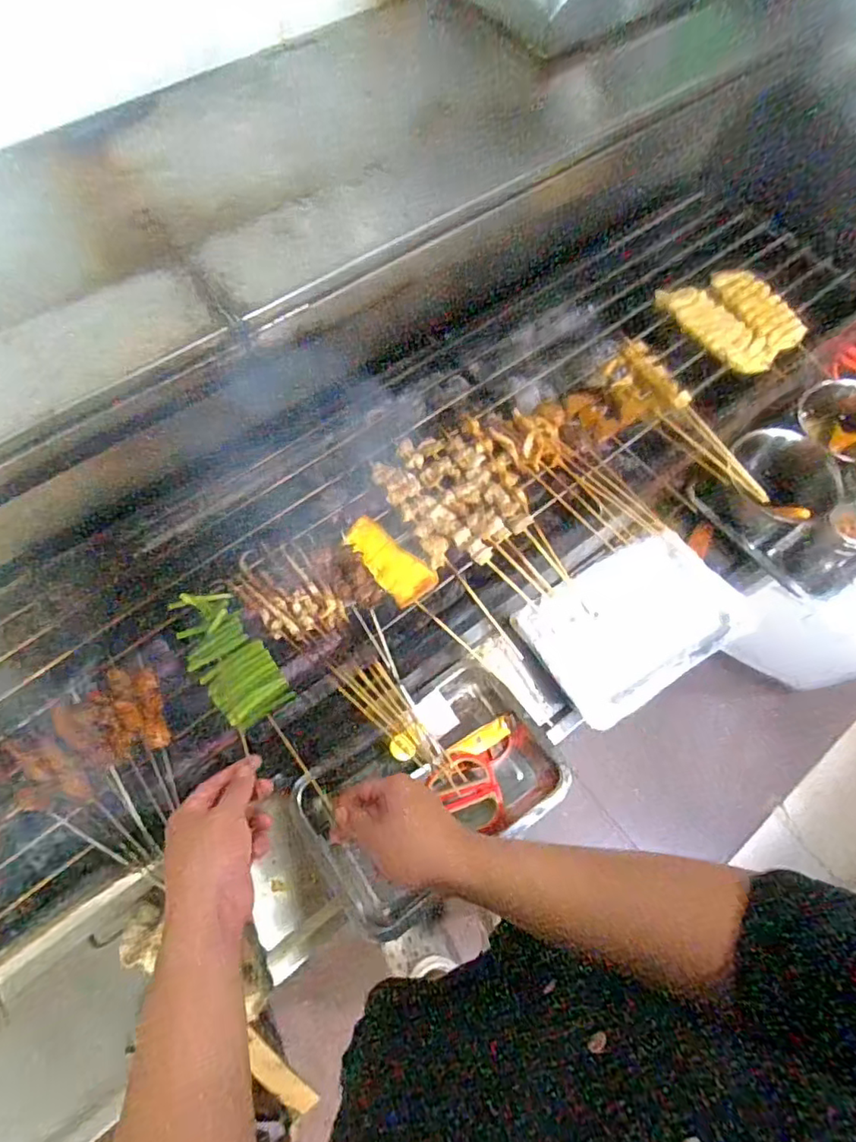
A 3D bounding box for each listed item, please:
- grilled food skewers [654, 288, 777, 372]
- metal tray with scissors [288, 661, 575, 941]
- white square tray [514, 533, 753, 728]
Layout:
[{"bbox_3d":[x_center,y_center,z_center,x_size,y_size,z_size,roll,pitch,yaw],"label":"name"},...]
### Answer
[{"bbox_3d":[0.394,-0.335,0.799,0.073,0.026,0.178,-30,72,-14],"label":"grilled food skewers"},{"bbox_3d":[0.005,0.277,0.742,0.311,0.068,0.210,-32,72,-14],"label":"metal tray with scissors"},{"bbox_3d":[0.297,0.071,0.844,0.300,0.033,0.193,-29,72,-13],"label":"white square tray"}]

